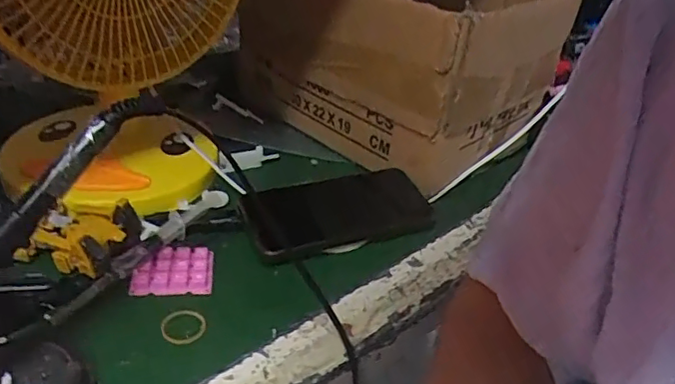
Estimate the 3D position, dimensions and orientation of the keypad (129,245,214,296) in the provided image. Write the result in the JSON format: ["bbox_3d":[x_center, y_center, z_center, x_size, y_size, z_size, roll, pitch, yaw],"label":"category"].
[{"bbox_3d":[-0.125,0.059,0.449,0.058,0.007,0.046,1,40,-6],"label":"keypad"}]

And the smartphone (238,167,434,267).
[{"bbox_3d":[0.004,0.013,0.515,0.171,0.016,0.074,-10,37,-25],"label":"smartphone"}]

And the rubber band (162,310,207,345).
[{"bbox_3d":[-0.107,0.094,0.408,0.029,0.007,0.029,5,36,-14],"label":"rubber band"}]

